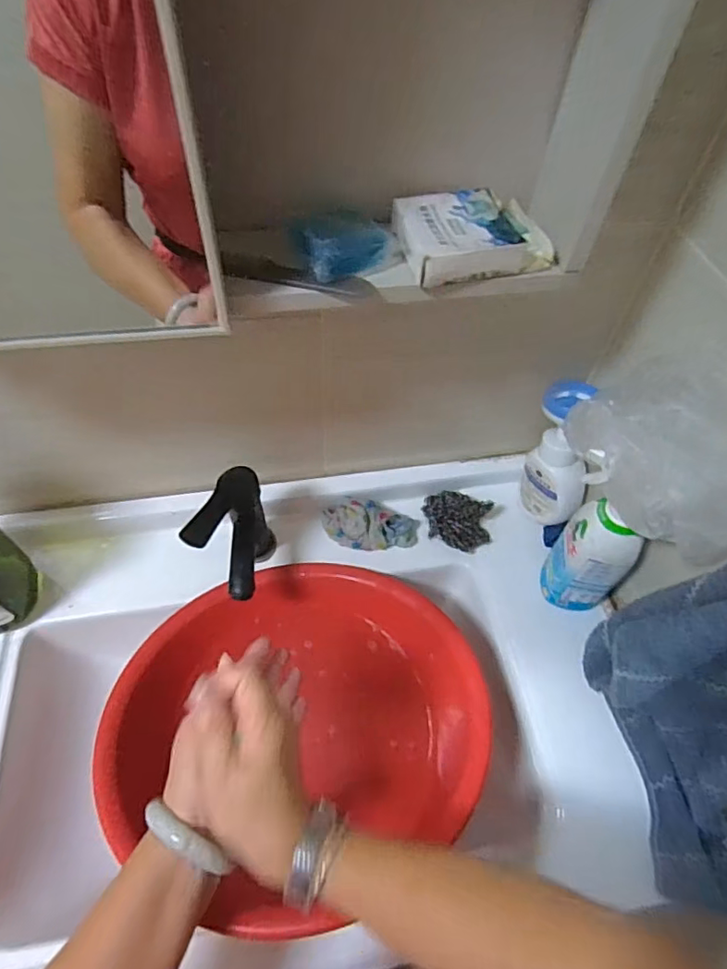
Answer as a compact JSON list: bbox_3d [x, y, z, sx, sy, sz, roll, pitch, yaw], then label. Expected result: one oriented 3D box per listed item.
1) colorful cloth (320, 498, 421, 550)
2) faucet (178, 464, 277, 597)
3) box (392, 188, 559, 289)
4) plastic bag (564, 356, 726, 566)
[{"bbox_3d":[0.008,0.048,0.686,0.120,0.031,0.063,12,56,5],"label":"colorful cloth"},{"bbox_3d":[-0.143,0.074,0.615,0.060,0.173,0.113,7,55,1],"label":"faucet"},{"bbox_3d":[0.078,-0.184,0.403,0.105,0.024,0.077,-12,57,-11],"label":"box"},{"bbox_3d":[0.250,-0.022,0.453,0.086,0.102,0.173,-23,60,-18],"label":"plastic bag"}]

